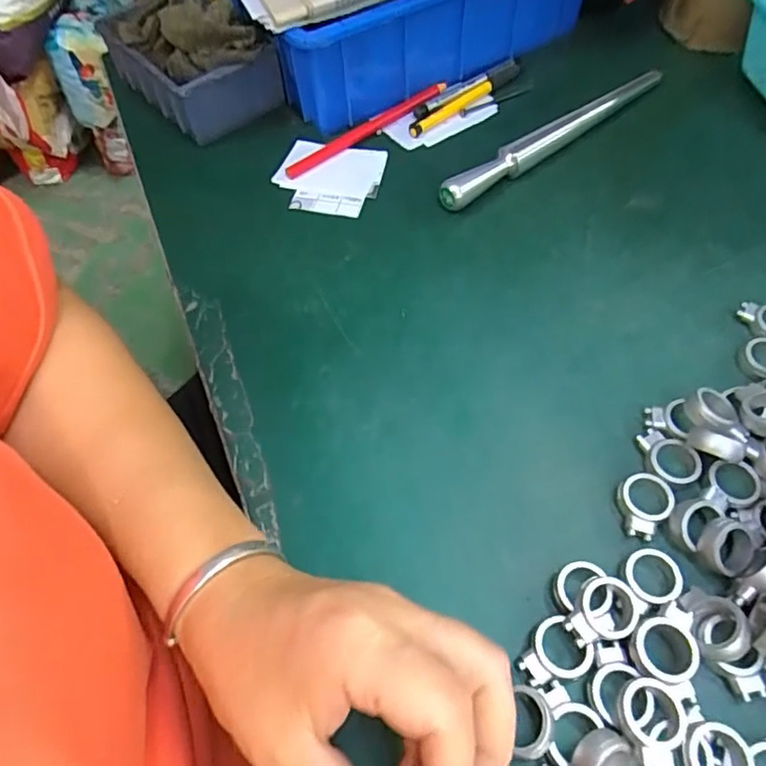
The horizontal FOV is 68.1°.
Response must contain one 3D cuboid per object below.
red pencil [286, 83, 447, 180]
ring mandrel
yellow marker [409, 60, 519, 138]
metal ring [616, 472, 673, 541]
[{"bbox_3d":[-0.012,-0.209,0.465,0.156,0.013,0.014,-33,62,-15],"label":"red pencil"},{"bbox_3d":[0.138,-0.195,0.443,0.236,0.021,0.017,-35,62,-16],"label":"ring mandrel"},{"bbox_3d":[0.070,-0.240,0.483,0.124,0.011,0.016,-38,63,-18],"label":"yellow marker"},{"bbox_3d":[0.133,0.062,0.290,0.026,0.009,0.034,17,61,14],"label":"metal ring"}]

